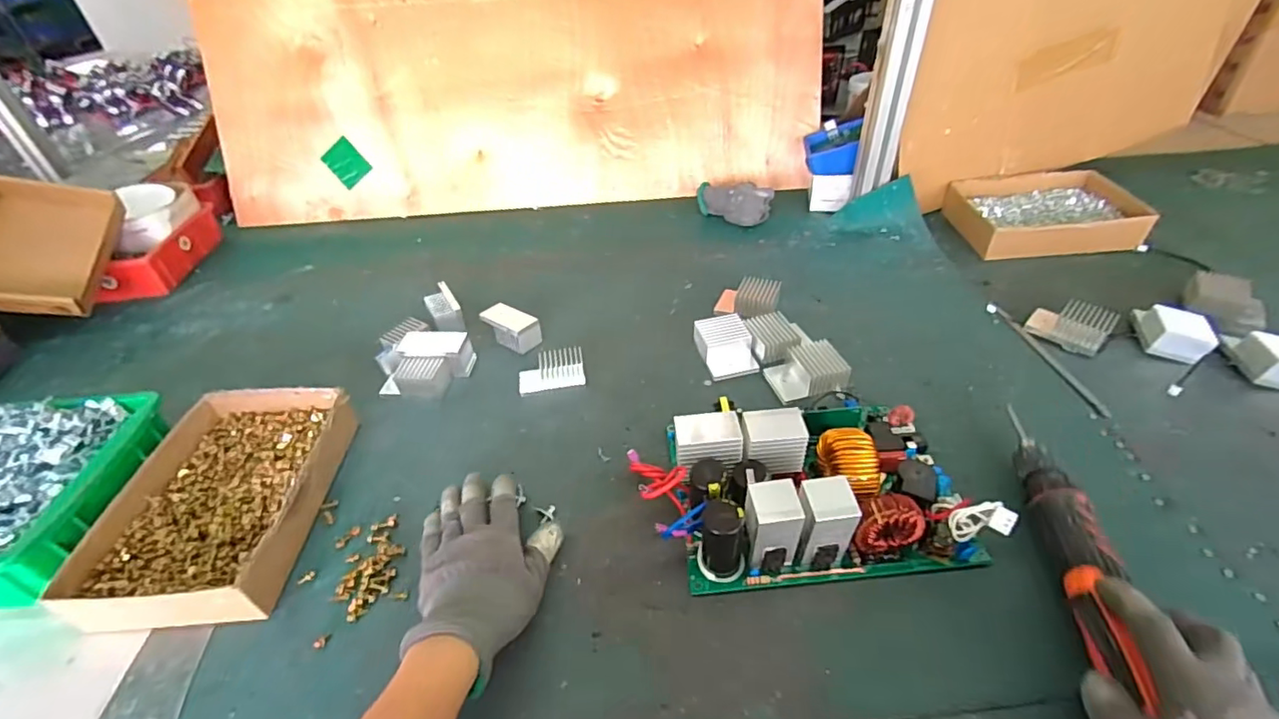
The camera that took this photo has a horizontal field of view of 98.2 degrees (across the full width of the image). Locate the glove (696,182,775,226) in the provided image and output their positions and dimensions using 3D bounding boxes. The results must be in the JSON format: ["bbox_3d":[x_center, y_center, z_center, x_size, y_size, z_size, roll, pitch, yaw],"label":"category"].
[{"bbox_3d":[0.142,-0.236,0.843,0.116,0.044,0.069,7,42,11],"label":"glove"}]

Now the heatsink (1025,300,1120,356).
[{"bbox_3d":[0.469,-0.040,0.602,0.058,0.027,0.069,-34,50,-30],"label":"heatsink"}]

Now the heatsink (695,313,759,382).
[{"bbox_3d":[0.094,-0.015,0.612,0.057,0.028,0.071,-8,42,-6],"label":"heatsink"}]

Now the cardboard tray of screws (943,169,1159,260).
[{"bbox_3d":[0.562,-0.208,0.779,0.223,0.042,0.185,-3,41,0],"label":"cardboard tray of screws"}]

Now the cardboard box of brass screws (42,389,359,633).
[{"bbox_3d":[-0.346,0.118,0.468,0.147,0.052,0.217,-3,41,0],"label":"cardboard box of brass screws"}]

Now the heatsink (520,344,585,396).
[{"bbox_3d":[-0.092,0.013,0.578,0.068,0.037,0.026,-10,42,-8],"label":"heatsink"}]

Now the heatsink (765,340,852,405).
[{"bbox_3d":[0.170,0.012,0.564,0.072,0.025,0.055,-12,42,-10],"label":"heatsink"}]

